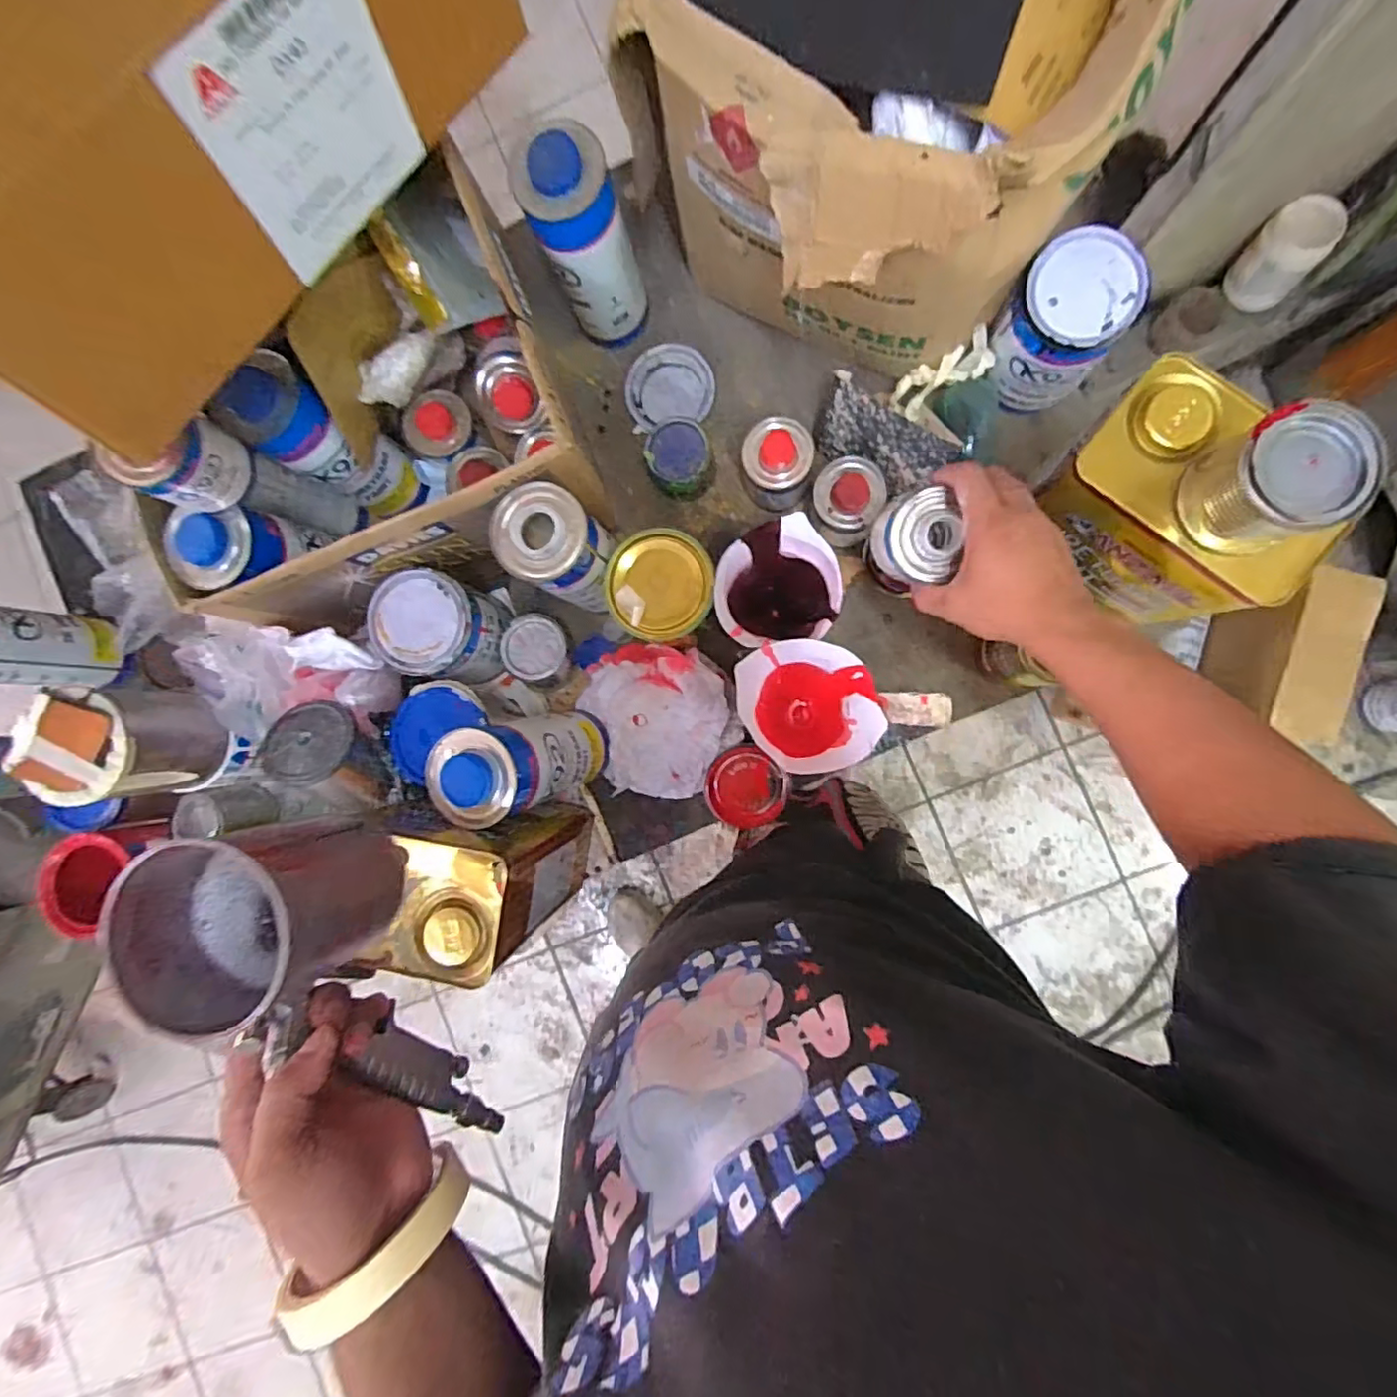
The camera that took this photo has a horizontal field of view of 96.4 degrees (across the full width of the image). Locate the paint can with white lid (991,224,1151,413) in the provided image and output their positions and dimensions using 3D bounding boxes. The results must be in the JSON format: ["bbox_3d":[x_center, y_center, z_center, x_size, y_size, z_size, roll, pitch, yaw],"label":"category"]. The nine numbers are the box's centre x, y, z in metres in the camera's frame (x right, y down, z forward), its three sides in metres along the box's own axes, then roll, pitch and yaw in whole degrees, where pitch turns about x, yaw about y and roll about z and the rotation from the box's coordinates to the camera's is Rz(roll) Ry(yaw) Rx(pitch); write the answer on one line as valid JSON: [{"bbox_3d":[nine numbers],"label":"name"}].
[{"bbox_3d":[0.339,-0.351,0.591,0.094,0.120,0.096,0,89,6],"label":"paint can with white lid"}]

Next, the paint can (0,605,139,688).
[{"bbox_3d":[-0.744,-0.056,0.676,0.075,0.207,0.078,0,89,6],"label":"paint can"}]

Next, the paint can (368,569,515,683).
[{"bbox_3d":[-0.266,-0.070,0.667,0.103,0.123,0.107,4,89,6],"label":"paint can"}]

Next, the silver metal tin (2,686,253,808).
[{"bbox_3d":[-0.517,0.043,0.578,0.084,0.142,0.099,6,90,6],"label":"silver metal tin"}]

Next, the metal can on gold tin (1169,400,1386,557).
[{"bbox_3d":[0.356,-0.133,0.387,0.070,0.066,0.071,0,89,6],"label":"metal can on gold tin"}]

